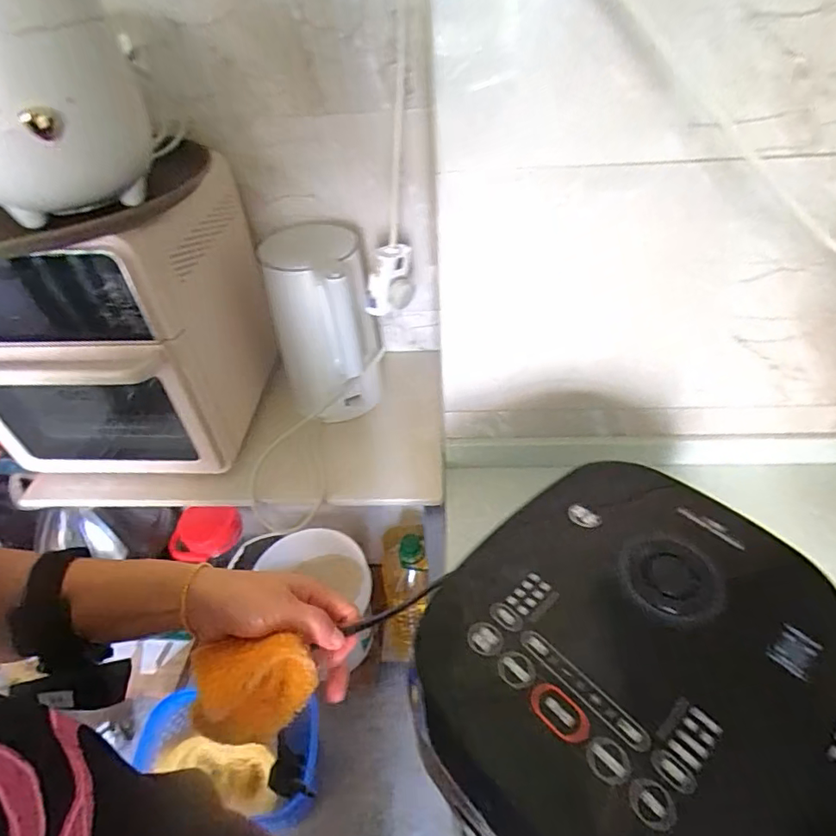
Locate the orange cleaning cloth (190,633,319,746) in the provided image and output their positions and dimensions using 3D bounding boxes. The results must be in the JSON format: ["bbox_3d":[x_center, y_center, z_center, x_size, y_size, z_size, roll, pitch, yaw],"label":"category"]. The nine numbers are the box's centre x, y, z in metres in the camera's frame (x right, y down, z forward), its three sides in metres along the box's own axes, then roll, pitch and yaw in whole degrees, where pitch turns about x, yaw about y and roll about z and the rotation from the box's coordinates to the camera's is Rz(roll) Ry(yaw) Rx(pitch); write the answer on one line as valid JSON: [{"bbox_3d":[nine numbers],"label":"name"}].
[{"bbox_3d":[-0.106,0.180,0.344,0.094,0.063,0.035,-31,16,2],"label":"orange cleaning cloth"}]

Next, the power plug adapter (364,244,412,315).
[{"bbox_3d":[-0.042,-0.185,0.694,0.052,0.101,0.036,2,31,-44],"label":"power plug adapter"}]

